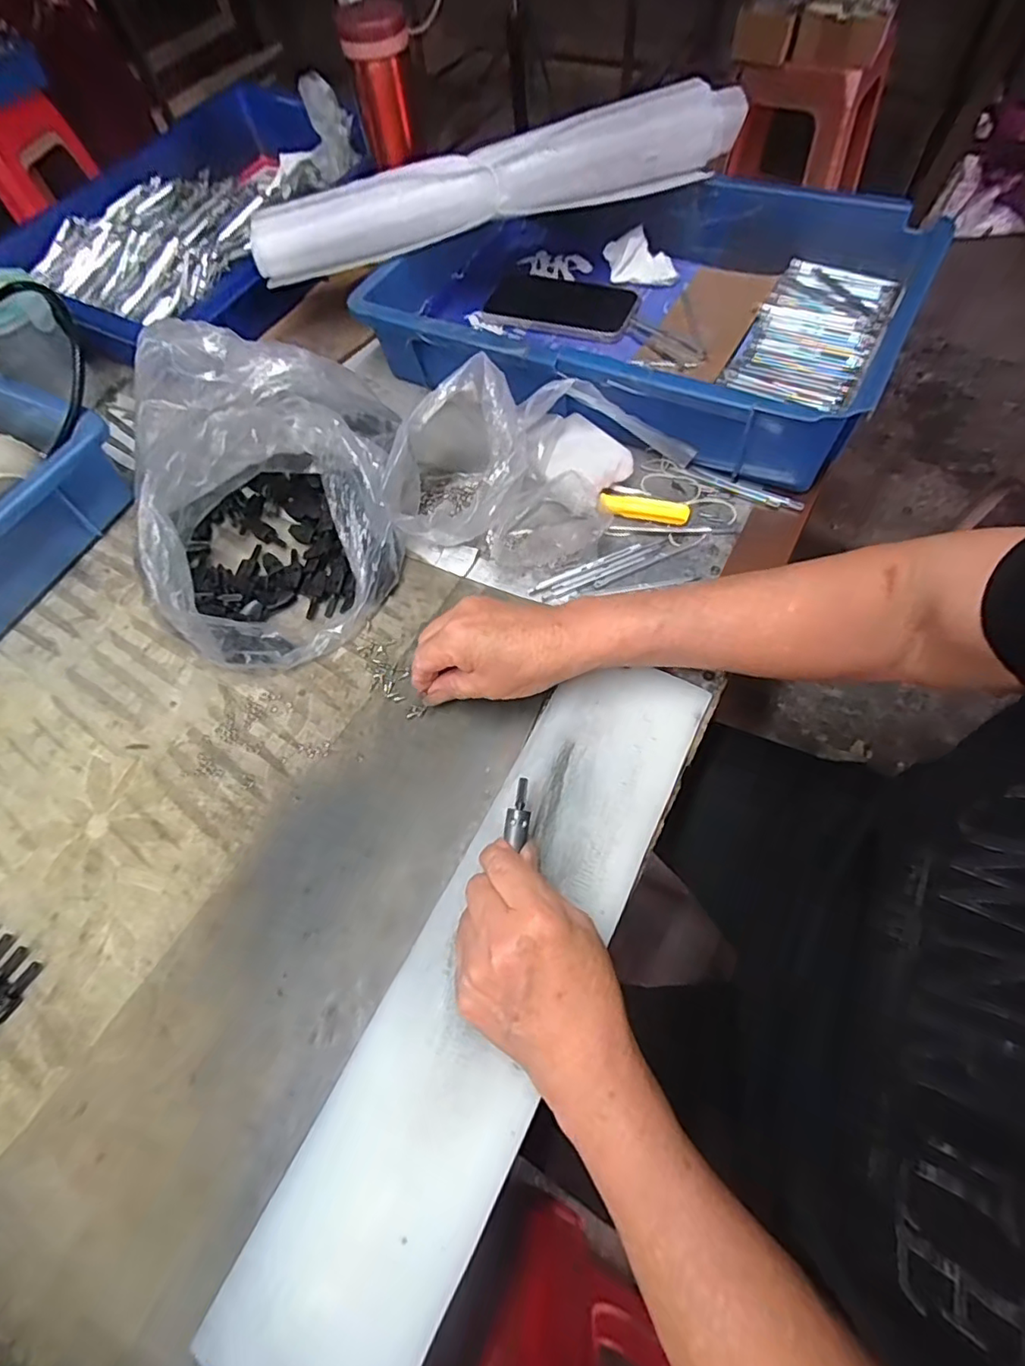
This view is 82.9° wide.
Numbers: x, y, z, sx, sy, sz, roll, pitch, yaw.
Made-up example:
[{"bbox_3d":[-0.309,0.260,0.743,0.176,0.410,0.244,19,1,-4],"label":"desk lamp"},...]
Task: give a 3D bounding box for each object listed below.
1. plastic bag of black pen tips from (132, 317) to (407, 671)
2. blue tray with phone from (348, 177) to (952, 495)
[{"bbox_3d":[-0.174,-0.143,0.429,0.183,0.140,0.223,-16,61,-5],"label":"plastic bag of black pen tips"},{"bbox_3d":[0.099,-0.335,0.519,0.444,0.089,0.278,21,66,15],"label":"blue tray with phone"}]

